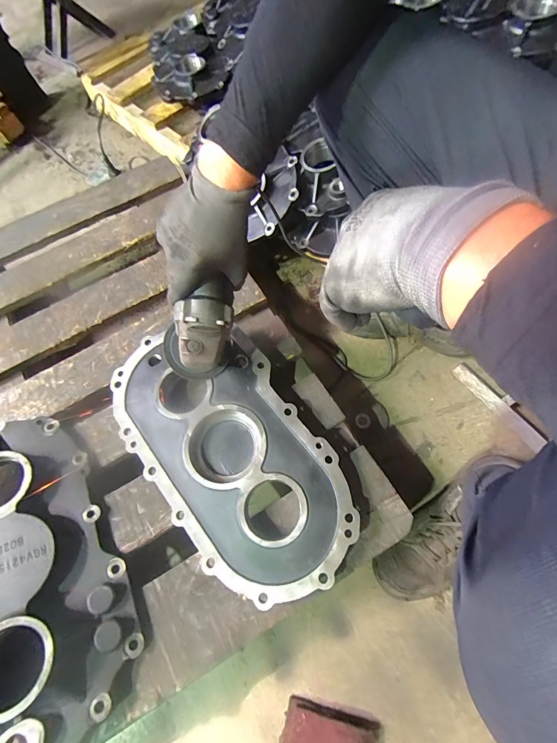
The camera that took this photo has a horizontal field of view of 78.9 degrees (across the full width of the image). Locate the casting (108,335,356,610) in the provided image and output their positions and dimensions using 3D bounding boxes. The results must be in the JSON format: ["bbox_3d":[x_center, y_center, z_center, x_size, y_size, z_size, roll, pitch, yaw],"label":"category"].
[{"bbox_3d":[-0.070,0.107,0.485,0.214,0.048,0.399,-33,68,-10],"label":"casting"}]

